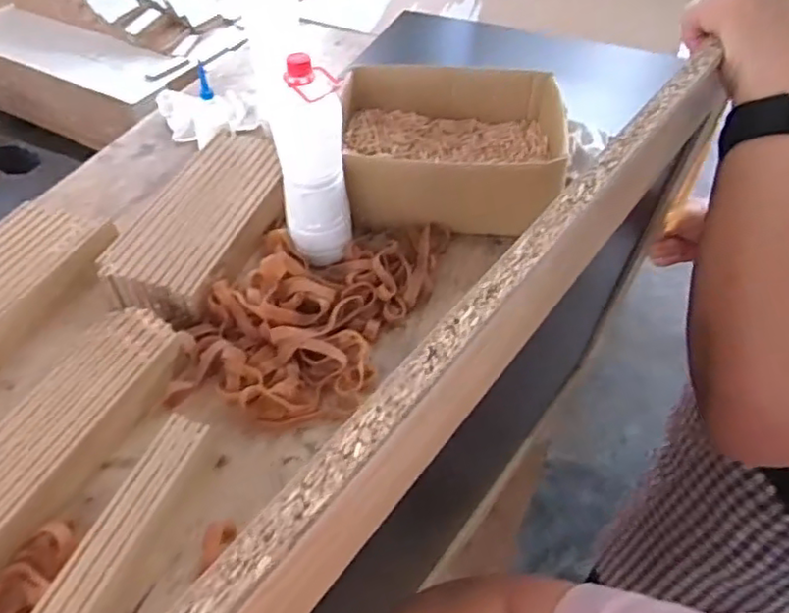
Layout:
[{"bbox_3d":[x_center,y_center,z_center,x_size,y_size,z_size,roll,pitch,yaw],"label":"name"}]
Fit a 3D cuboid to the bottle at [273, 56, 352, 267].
[{"bbox_3d":[-0.106,-0.169,0.837,0.090,0.284,0.083,-9,49,-8],"label":"bottle"}]

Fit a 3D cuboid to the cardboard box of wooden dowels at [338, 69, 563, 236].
[{"bbox_3d":[0.090,-0.246,1.017,0.348,0.141,0.252,4,48,3],"label":"cardboard box of wooden dowels"}]

